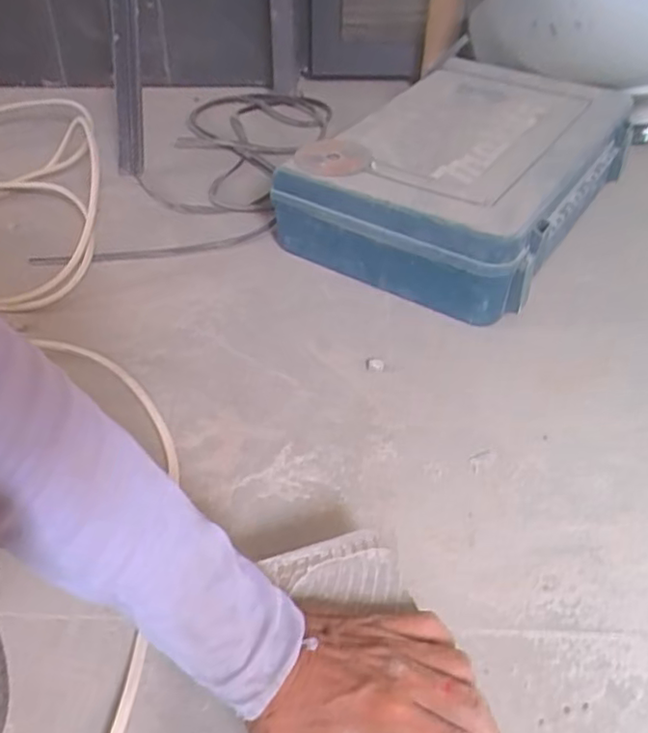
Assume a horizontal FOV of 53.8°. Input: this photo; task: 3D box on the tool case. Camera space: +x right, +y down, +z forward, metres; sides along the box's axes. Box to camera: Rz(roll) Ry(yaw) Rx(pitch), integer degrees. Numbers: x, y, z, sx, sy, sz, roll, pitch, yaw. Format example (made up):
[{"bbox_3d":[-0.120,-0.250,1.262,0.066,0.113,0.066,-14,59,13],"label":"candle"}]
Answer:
[{"bbox_3d":[0.190,-0.251,0.831,0.295,0.125,0.437,24,49,26],"label":"tool case"}]

